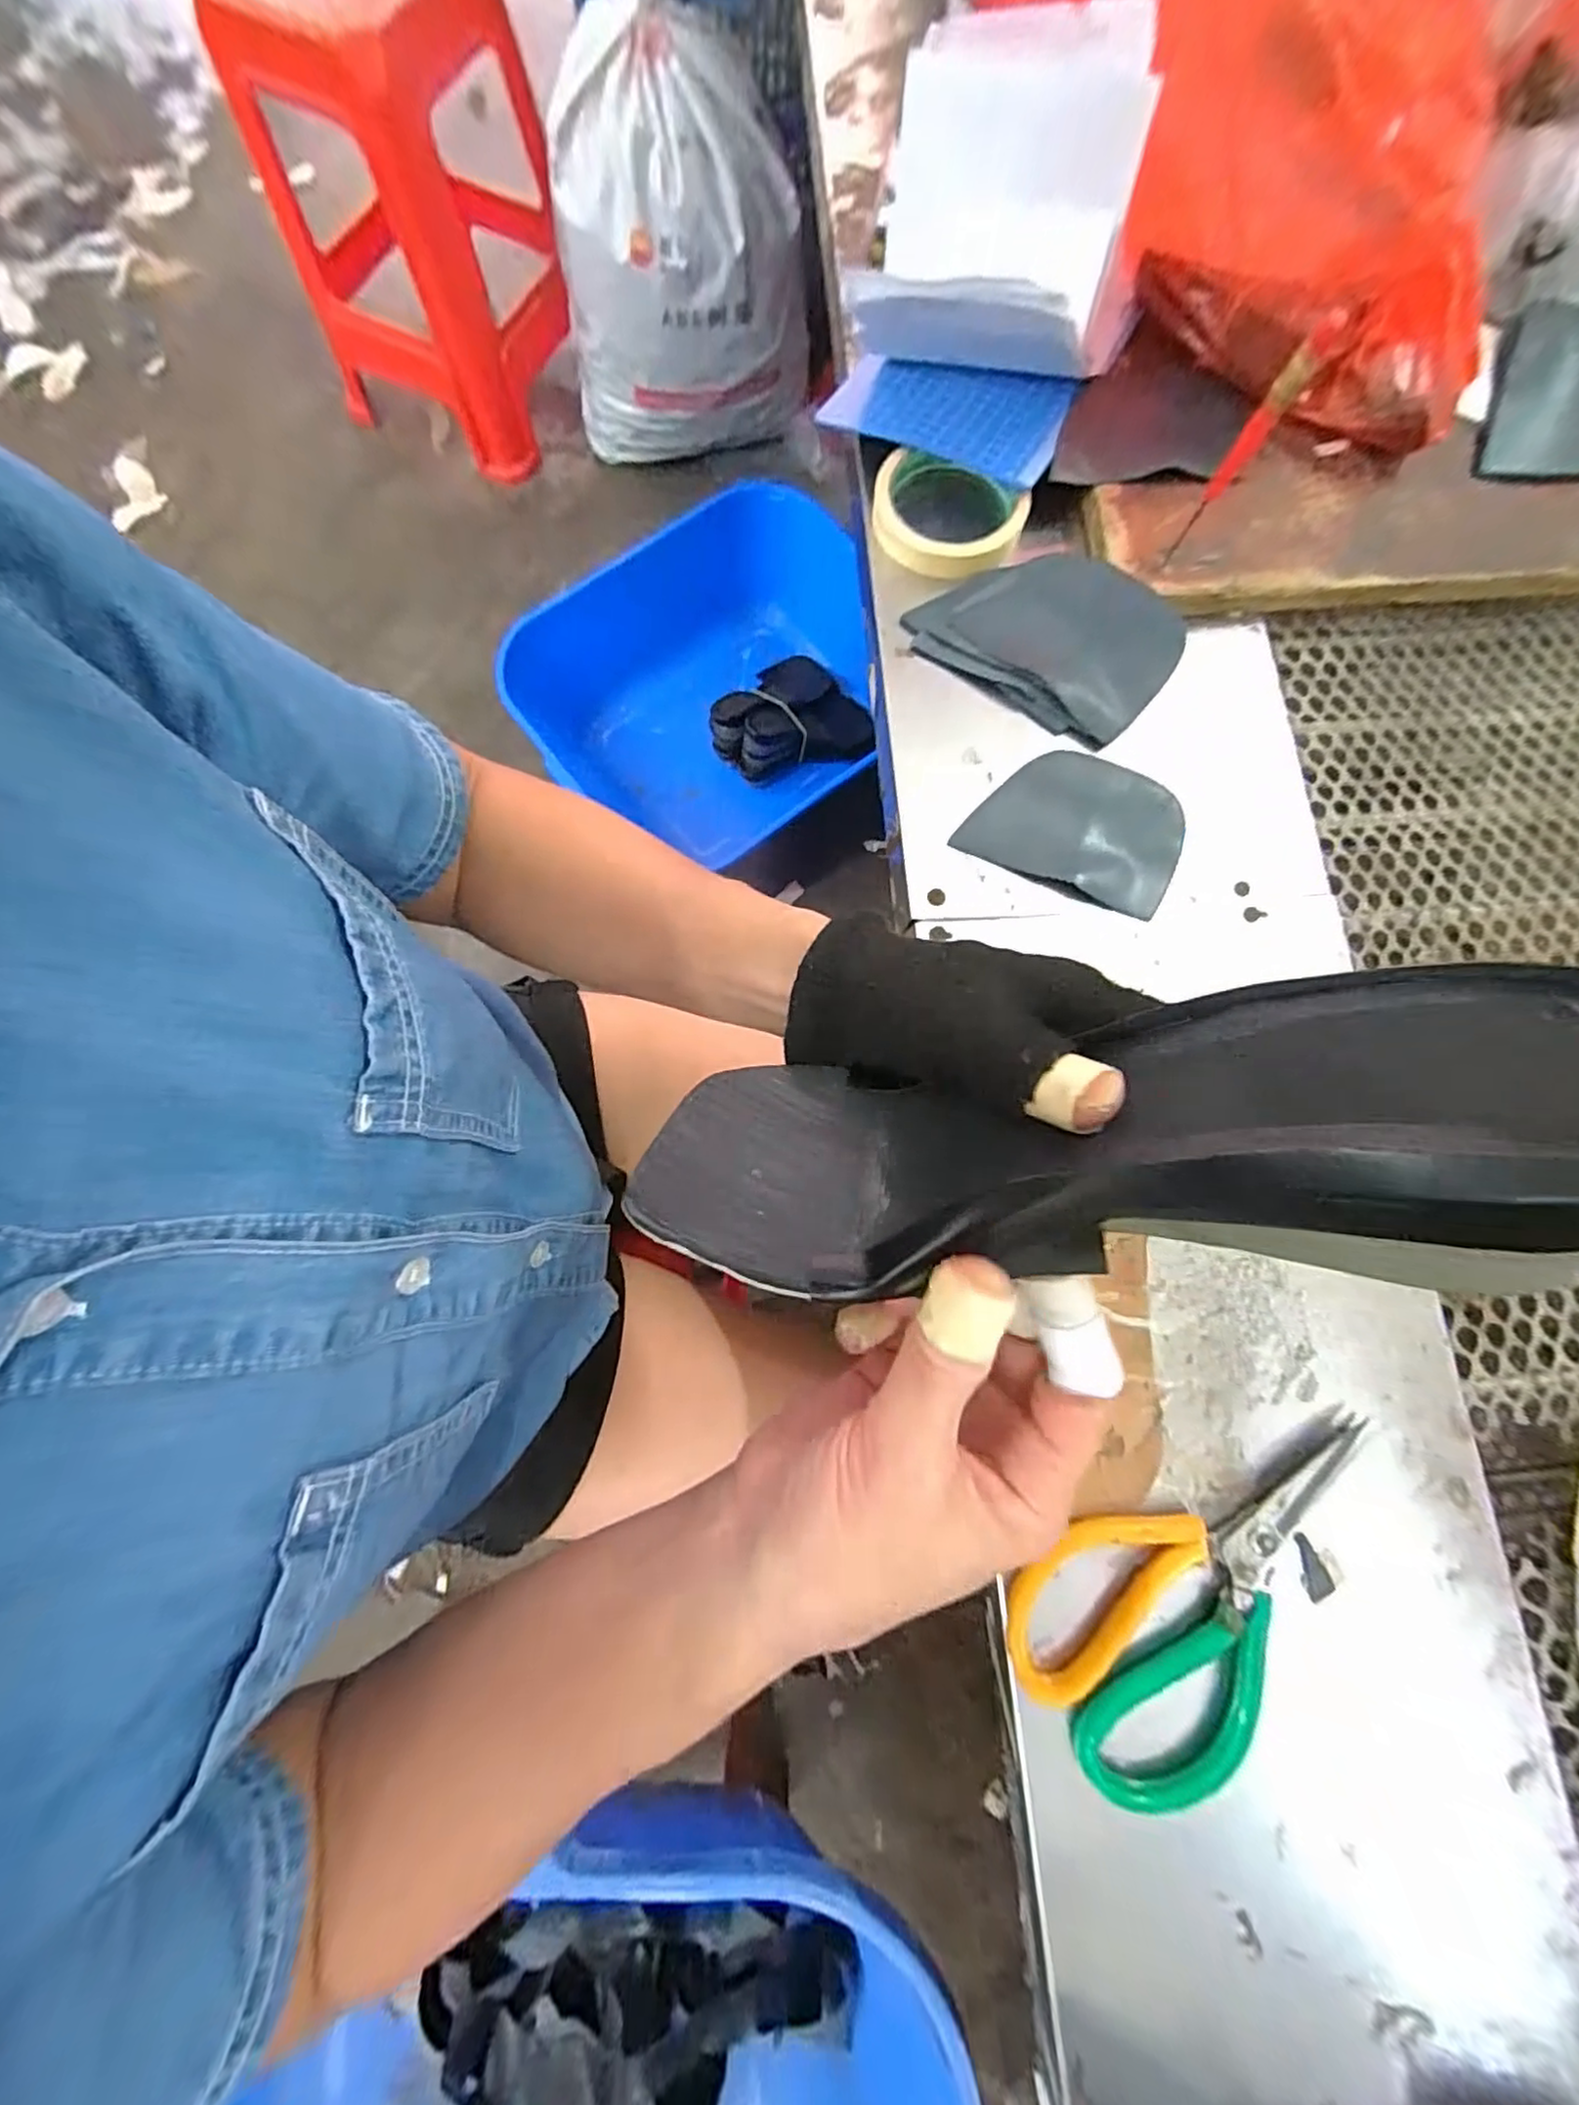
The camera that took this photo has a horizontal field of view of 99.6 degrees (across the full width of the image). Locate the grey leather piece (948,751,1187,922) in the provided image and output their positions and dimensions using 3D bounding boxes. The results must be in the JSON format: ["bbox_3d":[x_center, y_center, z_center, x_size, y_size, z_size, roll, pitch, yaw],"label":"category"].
[{"bbox_3d":[0.164,-0.133,0.380,0.116,0.015,0.080,21,79,3],"label":"grey leather piece"}]

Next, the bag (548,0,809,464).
[{"bbox_3d":[-0.188,-1.276,1.103,0.410,0.498,0.213,-10,79,-3],"label":"bag"}]

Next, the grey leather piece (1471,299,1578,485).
[{"bbox_3d":[0.488,-0.414,0.421,0.081,0.018,0.132,20,79,3],"label":"grey leather piece"}]

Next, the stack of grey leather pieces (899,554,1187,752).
[{"bbox_3d":[0.153,-0.251,0.398,0.144,0.021,0.097,32,80,5],"label":"stack of grey leather pieces"}]

